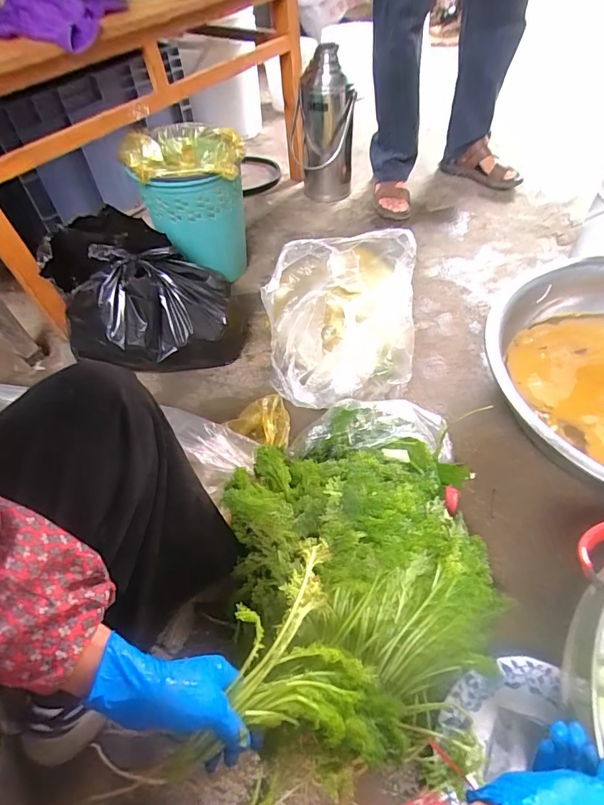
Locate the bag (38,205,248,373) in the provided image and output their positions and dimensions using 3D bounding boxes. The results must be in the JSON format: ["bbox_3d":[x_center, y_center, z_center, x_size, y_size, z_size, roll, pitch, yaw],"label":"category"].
[{"bbox_3d":[-0.320,-0.213,0.901,0.368,0.242,0.227,15,53,17],"label":"bag"}]

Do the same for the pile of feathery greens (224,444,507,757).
[{"bbox_3d":[0.083,0.210,0.567,0.324,0.177,0.356,-13,50,-6],"label":"pile of feathery greens"}]

